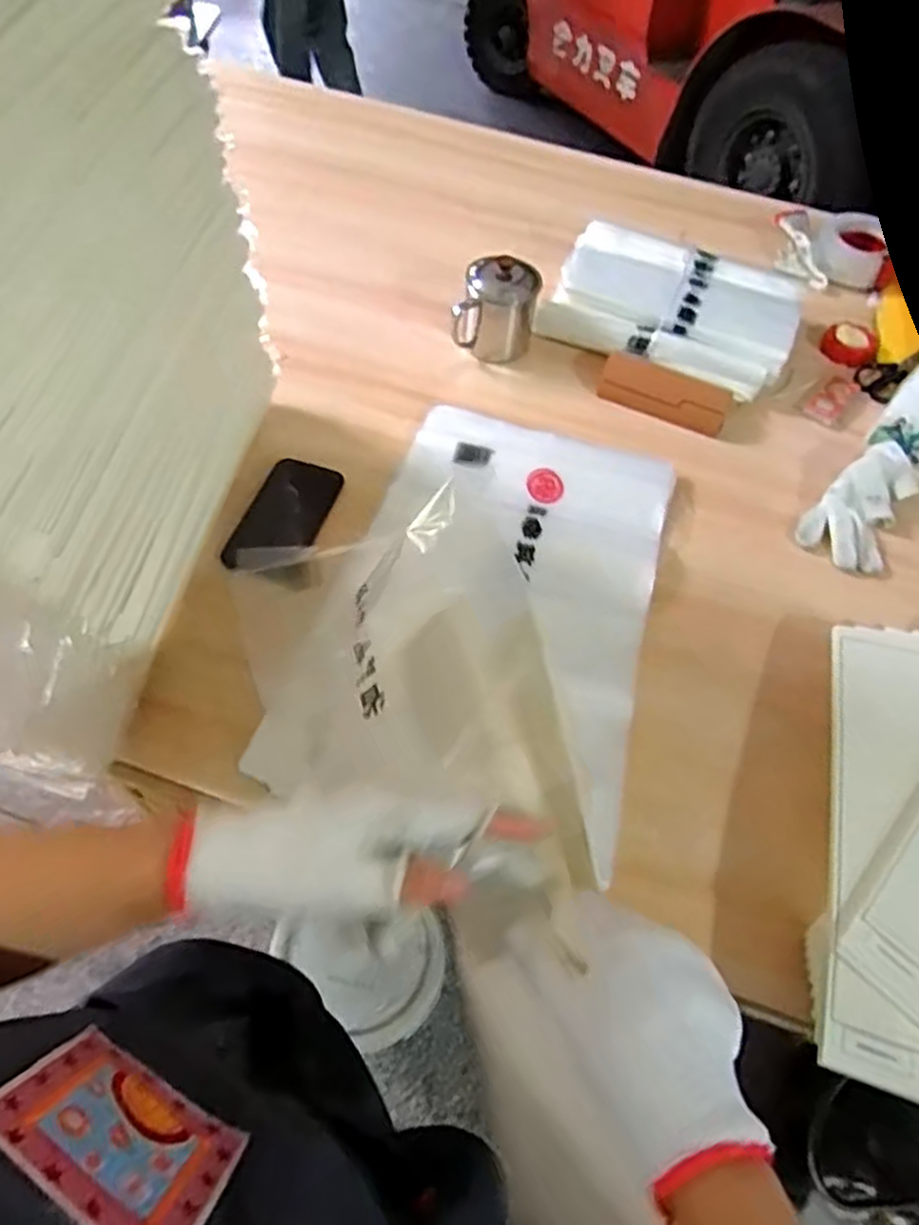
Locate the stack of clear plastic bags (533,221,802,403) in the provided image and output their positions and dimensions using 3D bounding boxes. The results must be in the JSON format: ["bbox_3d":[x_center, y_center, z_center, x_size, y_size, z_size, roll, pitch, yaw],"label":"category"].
[{"bbox_3d":[0.274,-0.391,0.945,0.303,0.065,0.205,22,58,9],"label":"stack of clear plastic bags"}]

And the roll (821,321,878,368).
[{"bbox_3d":[0.519,-0.357,0.972,0.067,0.019,0.067,2,57,-3],"label":"roll"}]

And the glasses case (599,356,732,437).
[{"bbox_3d":[0.244,-0.260,0.882,0.155,0.027,0.064,26,58,12],"label":"glasses case"}]

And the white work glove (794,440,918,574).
[{"bbox_3d":[0.442,-0.119,0.799,0.090,0.047,0.158,34,60,16],"label":"white work glove"}]

